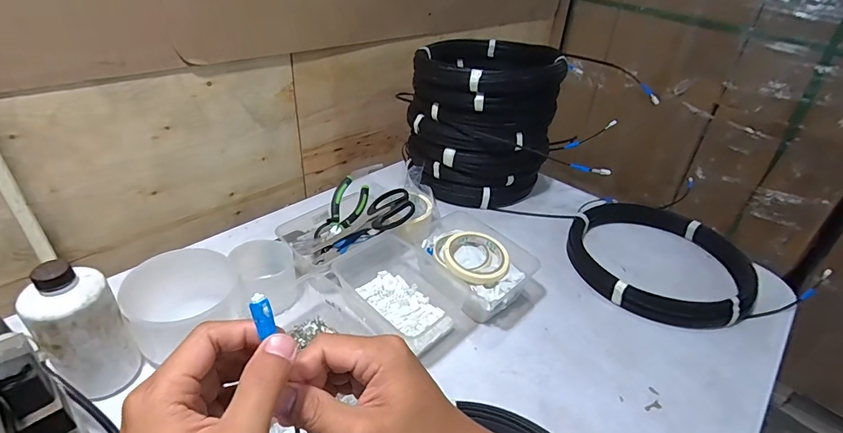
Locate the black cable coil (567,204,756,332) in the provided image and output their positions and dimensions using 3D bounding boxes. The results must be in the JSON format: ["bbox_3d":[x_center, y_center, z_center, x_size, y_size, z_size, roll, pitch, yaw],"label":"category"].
[{"bbox_3d":[0.394,0.068,0.711,0.280,0.049,0.272,3,33,-2],"label":"black cable coil"}]

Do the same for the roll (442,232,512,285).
[{"bbox_3d":[0.080,0.063,0.629,0.093,0.028,0.093,-6,48,-20],"label":"roll"}]

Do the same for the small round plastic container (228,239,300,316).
[{"bbox_3d":[-0.221,0.083,0.603,0.078,0.060,0.099,-18,39,-30],"label":"small round plastic container"}]

